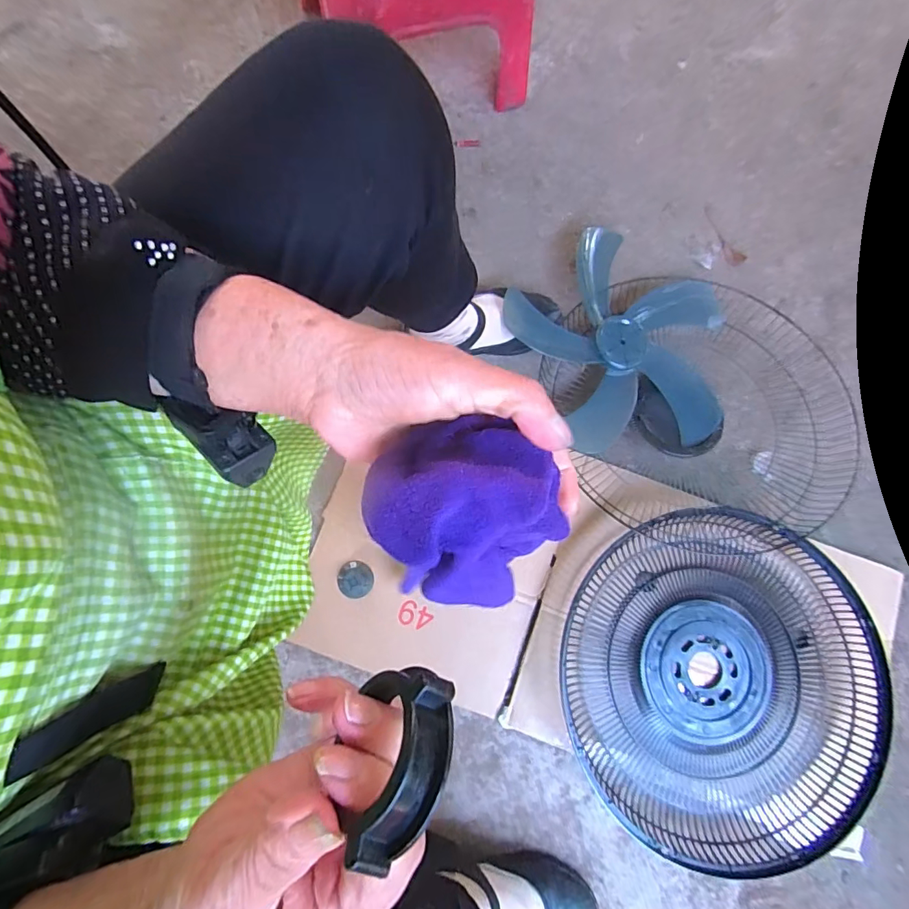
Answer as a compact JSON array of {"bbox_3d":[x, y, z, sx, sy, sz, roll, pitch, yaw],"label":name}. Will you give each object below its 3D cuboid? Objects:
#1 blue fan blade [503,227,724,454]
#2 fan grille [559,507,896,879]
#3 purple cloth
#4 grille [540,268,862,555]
[{"bbox_3d":[0.240,-0.161,0.678,0.308,0.060,0.358,-26,81,-5],"label":"blue fan blade"},{"bbox_3d":[0.331,0.277,0.609,0.397,0.075,0.399,-12,80,-2],"label":"fan grille"},{"bbox_3d":[0.006,0.029,0.222,0.077,0.083,0.086,-37,82,-6],"label":"purple cloth"},{"bbox_3d":[0.335,-0.065,0.660,0.417,0.062,0.381,3,80,0],"label":"grille"}]

